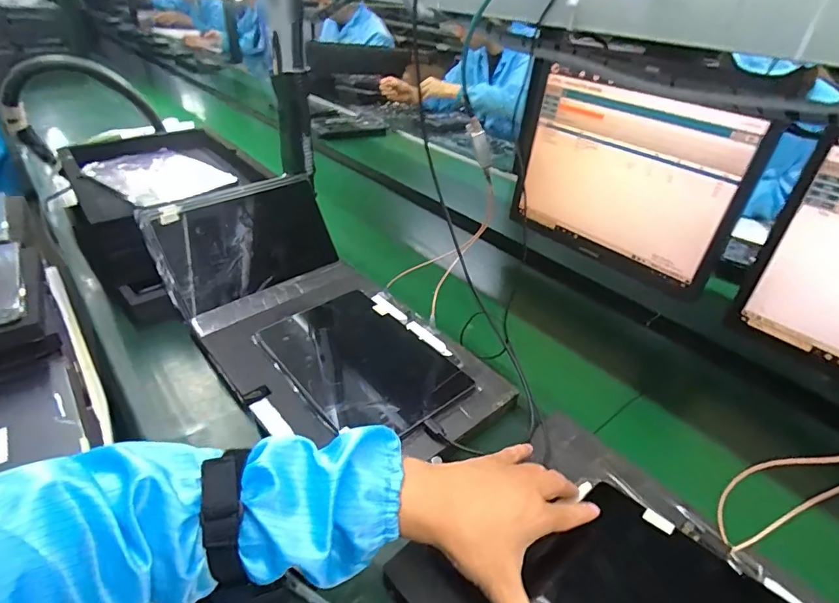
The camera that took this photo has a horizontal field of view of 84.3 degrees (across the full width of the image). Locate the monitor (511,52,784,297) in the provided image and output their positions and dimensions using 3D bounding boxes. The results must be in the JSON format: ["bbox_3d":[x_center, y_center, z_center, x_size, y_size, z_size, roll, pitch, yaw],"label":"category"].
[{"bbox_3d":[0.322,-0.199,0.752,0.046,0.273,0.365,-24,44,-33],"label":"monitor"}]

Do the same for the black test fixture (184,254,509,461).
[{"bbox_3d":[-0.105,0.065,0.603,0.254,0.033,0.382,-24,44,-34],"label":"black test fixture"}]

